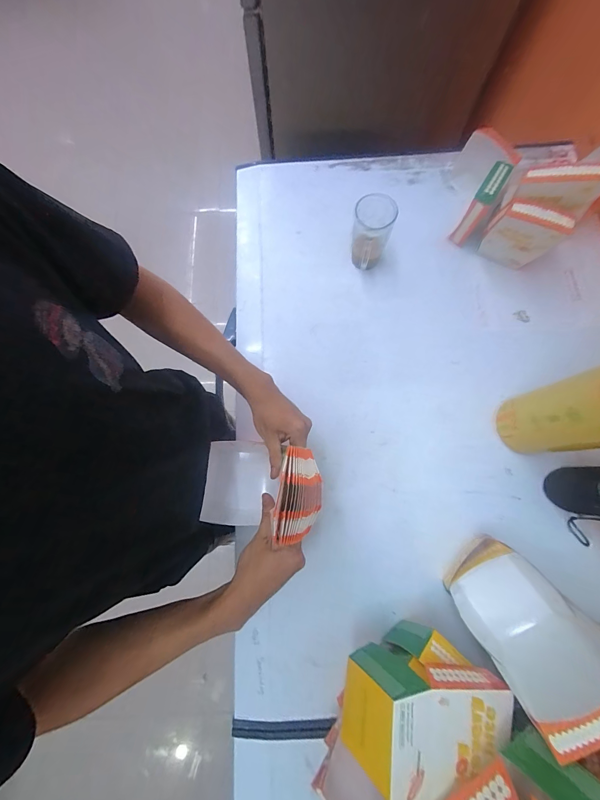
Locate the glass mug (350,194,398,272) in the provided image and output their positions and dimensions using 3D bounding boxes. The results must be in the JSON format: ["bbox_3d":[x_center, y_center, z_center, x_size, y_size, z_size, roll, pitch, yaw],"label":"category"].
[{"bbox_3d":[0.137,-0.319,0.599,0.072,0.127,0.086,18,78,6],"label":"glass mug"}]

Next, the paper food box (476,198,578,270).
[{"bbox_3d":[0.415,-0.304,0.577,0.118,0.145,0.041,23,79,7],"label":"paper food box"}]

